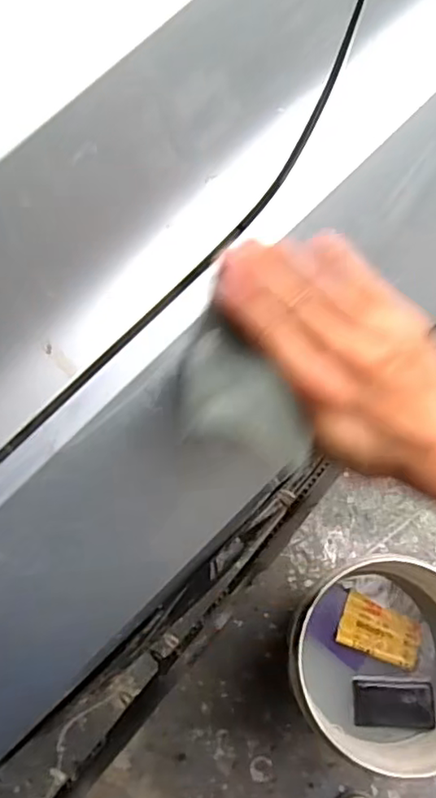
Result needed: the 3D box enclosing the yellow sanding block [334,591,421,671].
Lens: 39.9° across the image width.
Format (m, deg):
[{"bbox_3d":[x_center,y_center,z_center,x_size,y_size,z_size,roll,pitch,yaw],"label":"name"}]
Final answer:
[{"bbox_3d":[0.290,0.419,1.075,0.147,0.015,0.090,23,73,9],"label":"yellow sanding block"}]

